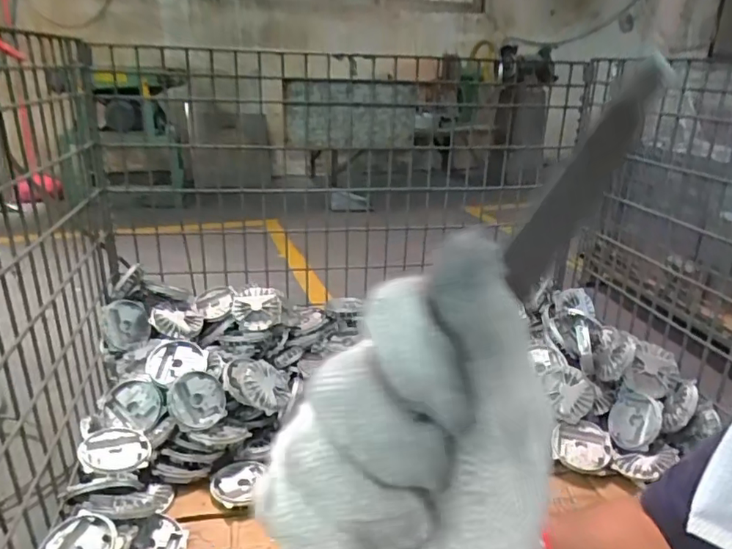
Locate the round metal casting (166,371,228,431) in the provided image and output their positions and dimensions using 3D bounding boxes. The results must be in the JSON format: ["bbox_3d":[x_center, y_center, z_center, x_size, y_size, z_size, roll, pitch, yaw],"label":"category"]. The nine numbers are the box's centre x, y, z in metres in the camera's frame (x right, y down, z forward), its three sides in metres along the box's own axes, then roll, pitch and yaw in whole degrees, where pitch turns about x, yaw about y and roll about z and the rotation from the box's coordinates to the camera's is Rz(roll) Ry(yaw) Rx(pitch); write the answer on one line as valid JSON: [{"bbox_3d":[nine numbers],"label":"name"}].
[{"bbox_3d":[-0.322,0.241,1.024,0.104,0.023,0.110,22,49,-28],"label":"round metal casting"}]

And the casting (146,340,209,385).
[{"bbox_3d":[-0.383,0.171,1.084,0.115,0.023,0.093,-23,62,-31],"label":"casting"}]

